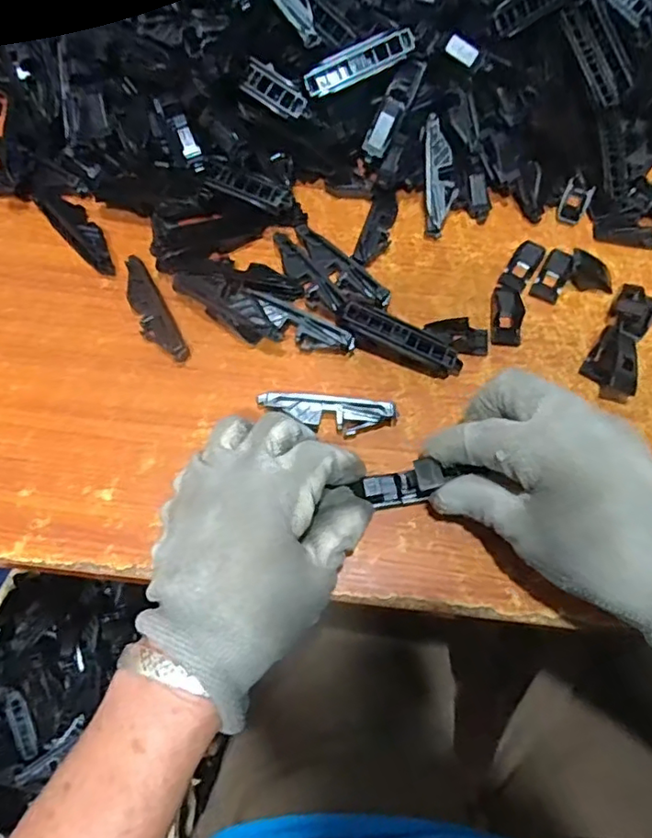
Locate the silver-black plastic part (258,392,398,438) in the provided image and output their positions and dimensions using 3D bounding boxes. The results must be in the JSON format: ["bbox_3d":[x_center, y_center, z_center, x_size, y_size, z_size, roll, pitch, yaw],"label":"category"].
[{"bbox_3d":[0.001,-0.003,0.355,0.080,0.018,0.019,8,67,2],"label":"silver-black plastic part"}]

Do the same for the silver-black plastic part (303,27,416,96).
[{"bbox_3d":[0.022,-0.234,0.391,0.073,0.013,0.016,-20,68,11],"label":"silver-black plastic part"}]

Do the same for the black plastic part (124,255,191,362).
[{"bbox_3d":[-0.111,-0.070,0.377,0.021,0.018,0.076,-26,71,-12],"label":"black plastic part"}]

